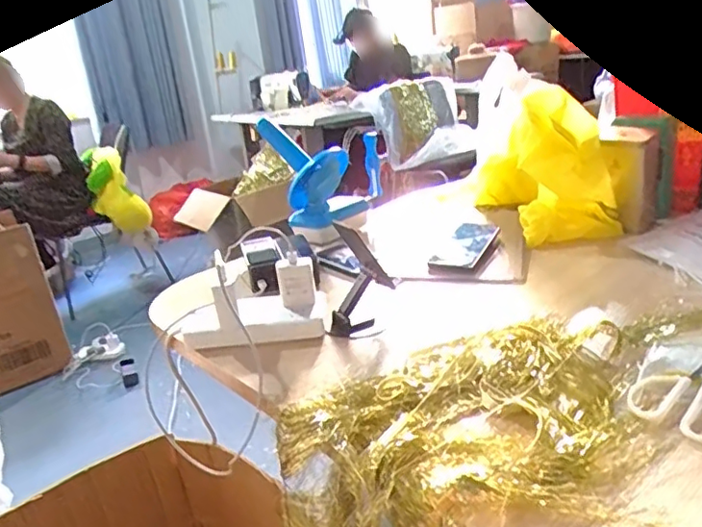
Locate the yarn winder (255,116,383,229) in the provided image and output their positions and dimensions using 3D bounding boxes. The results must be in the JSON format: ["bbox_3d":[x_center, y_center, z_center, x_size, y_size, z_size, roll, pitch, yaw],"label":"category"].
[{"bbox_3d":[-0.038,-0.180,1.154,0.235,0.176,0.155,-11,21,-9],"label":"yarn winder"}]

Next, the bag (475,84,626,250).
[{"bbox_3d":[0.343,-0.186,1.037,0.236,0.217,0.253,-2,21,14],"label":"bag"}]

